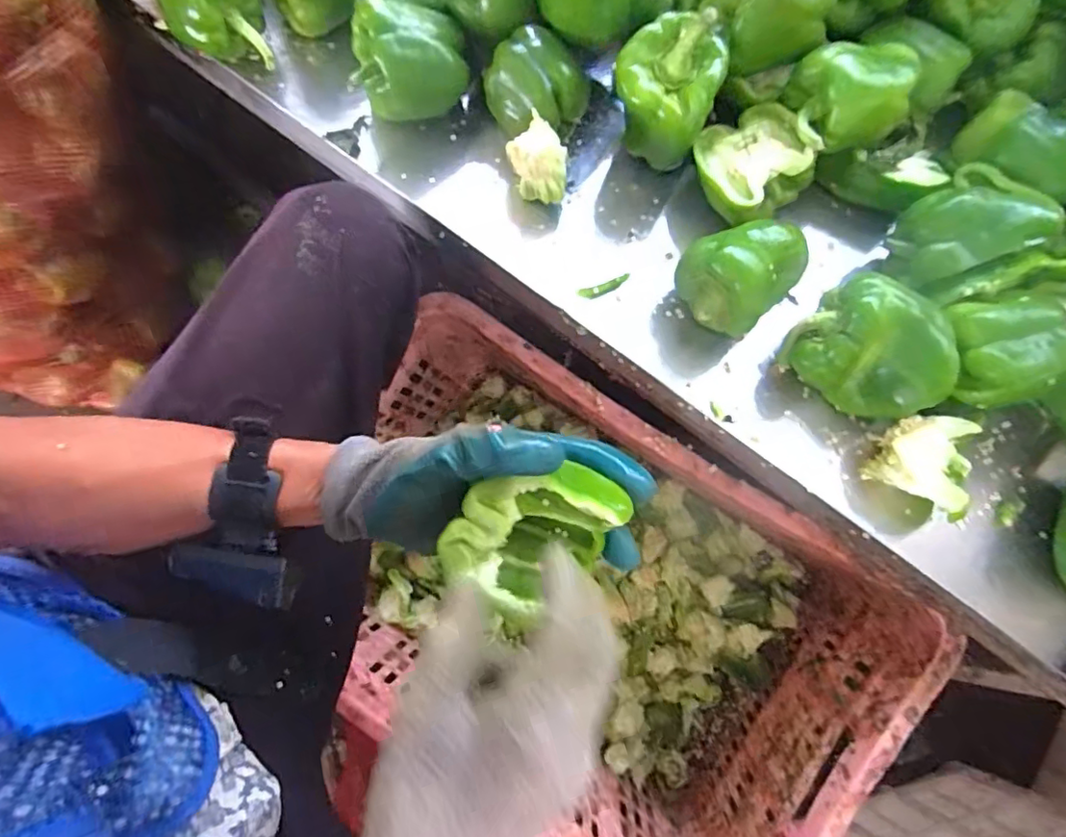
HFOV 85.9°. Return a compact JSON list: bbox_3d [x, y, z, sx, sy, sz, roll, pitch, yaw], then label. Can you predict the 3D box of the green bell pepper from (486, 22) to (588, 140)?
[{"bbox_3d":[0.002,-0.261,0.467,0.072,0.069,0.069,-27,77,-9],"label":"green bell pepper"}]

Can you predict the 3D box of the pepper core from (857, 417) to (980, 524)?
[{"bbox_3d":[0.267,0.034,0.396,0.056,0.043,0.065,10,74,1],"label":"pepper core"}]

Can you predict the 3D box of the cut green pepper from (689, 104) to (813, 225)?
[{"bbox_3d":[0.168,-0.197,0.445,0.078,0.057,0.073,0,74,-2],"label":"cut green pepper"}]

